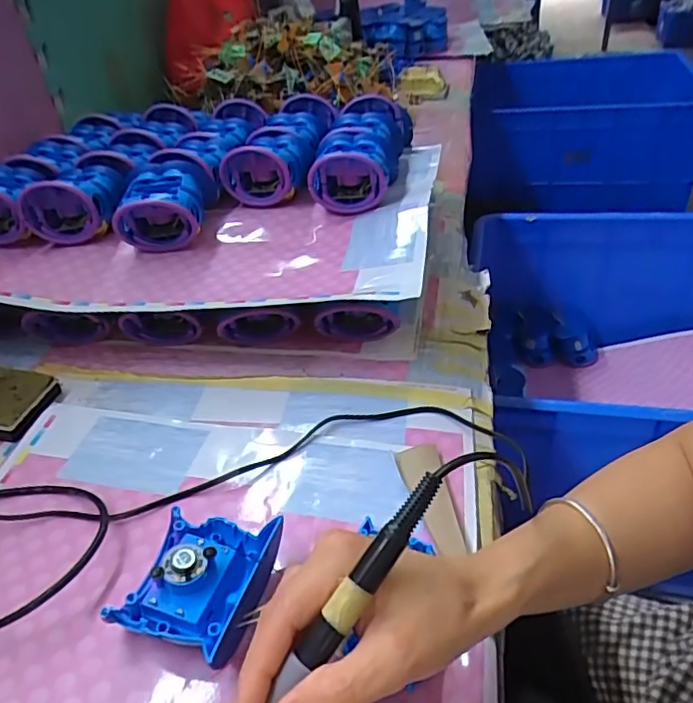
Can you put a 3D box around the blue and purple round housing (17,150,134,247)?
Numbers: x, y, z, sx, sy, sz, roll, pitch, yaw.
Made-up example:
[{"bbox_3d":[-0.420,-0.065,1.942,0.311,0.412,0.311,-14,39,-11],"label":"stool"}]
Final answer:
[{"bbox_3d":[-0.284,-0.162,0.624,0.090,0.079,0.099,1,38,9],"label":"blue and purple round housing"}]

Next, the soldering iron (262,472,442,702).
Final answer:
[{"bbox_3d":[-0.025,0.141,0.238,0.015,0.014,0.213,32,82,38],"label":"soldering iron"}]

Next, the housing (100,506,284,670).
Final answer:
[{"bbox_3d":[-0.091,0.146,0.364,0.083,0.043,0.083,5,39,14],"label":"housing"}]

